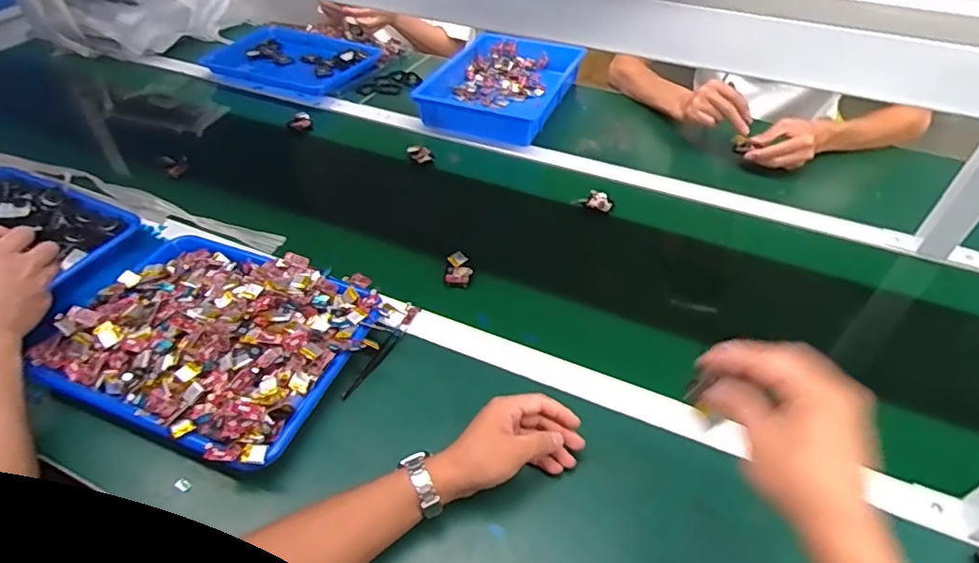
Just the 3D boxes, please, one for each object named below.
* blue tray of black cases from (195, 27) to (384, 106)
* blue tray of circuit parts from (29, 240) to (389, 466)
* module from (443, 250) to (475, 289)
[{"bbox_3d":[-0.421,-0.471,1.154,0.329,0.036,0.224,17,47,16],"label":"blue tray of black cases"},{"bbox_3d":[-0.319,0.055,0.632,0.320,0.068,0.255,16,47,15],"label":"blue tray of circuit parts"},{"bbox_3d":[-0.041,-0.017,0.749,0.036,0.018,0.055,3,45,3],"label":"module"}]

